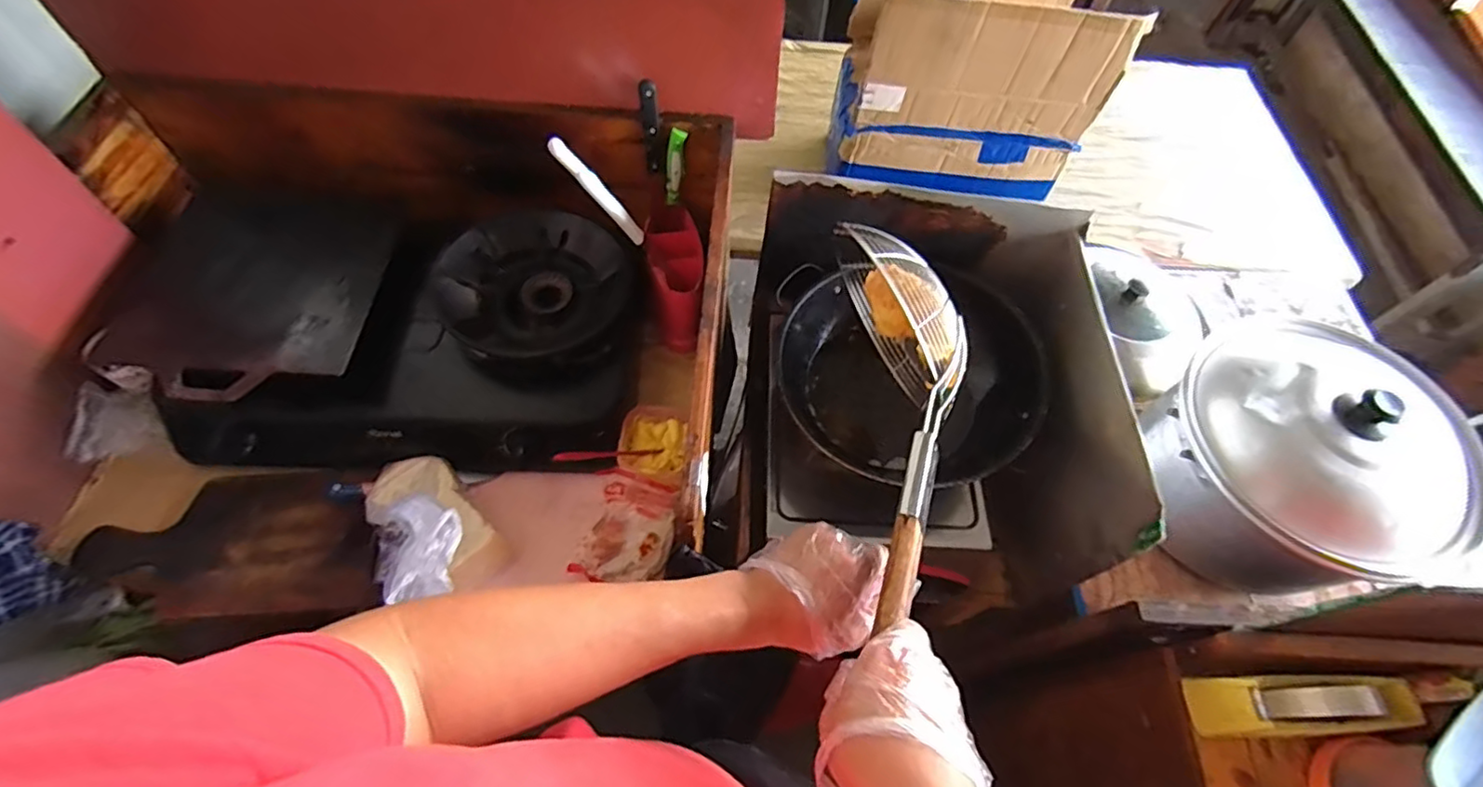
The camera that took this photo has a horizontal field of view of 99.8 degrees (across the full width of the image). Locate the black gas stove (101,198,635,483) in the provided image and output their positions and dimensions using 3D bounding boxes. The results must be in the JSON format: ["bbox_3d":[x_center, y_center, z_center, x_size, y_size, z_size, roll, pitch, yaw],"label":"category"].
[{"bbox_3d":[-0.470,-0.080,0.845,0.644,0.135,0.362,-2,60,-4],"label":"black gas stove"}]

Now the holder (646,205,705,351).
[{"bbox_3d":[-0.092,-0.168,0.900,0.081,0.087,0.216,-5,93,-5],"label":"holder"}]

